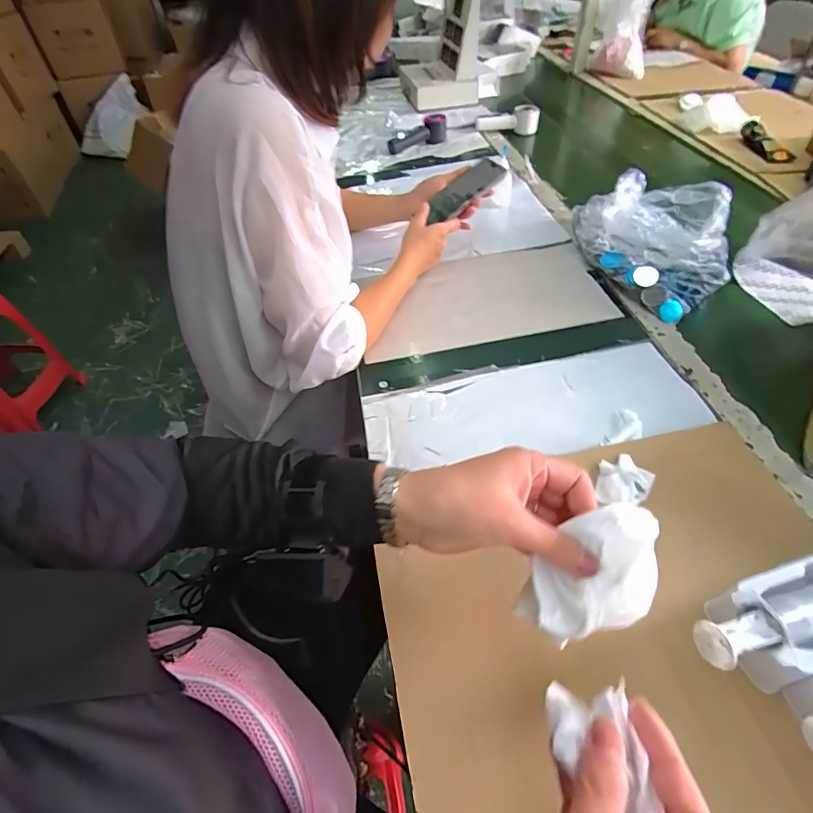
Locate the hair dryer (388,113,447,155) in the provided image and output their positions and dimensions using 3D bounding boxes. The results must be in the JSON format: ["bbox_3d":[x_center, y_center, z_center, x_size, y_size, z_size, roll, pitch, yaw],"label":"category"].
[{"bbox_3d":[0.029,-0.666,1.122,0.155,0.062,0.043,-21,49,2],"label":"hair dryer"}]

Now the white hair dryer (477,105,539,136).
[{"bbox_3d":[0.258,-0.736,1.165,0.155,0.051,0.058,11,50,13],"label":"white hair dryer"}]

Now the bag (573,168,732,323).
[{"bbox_3d":[0.377,-0.269,0.699,0.154,0.122,0.273,-16,49,-10],"label":"bag"}]

